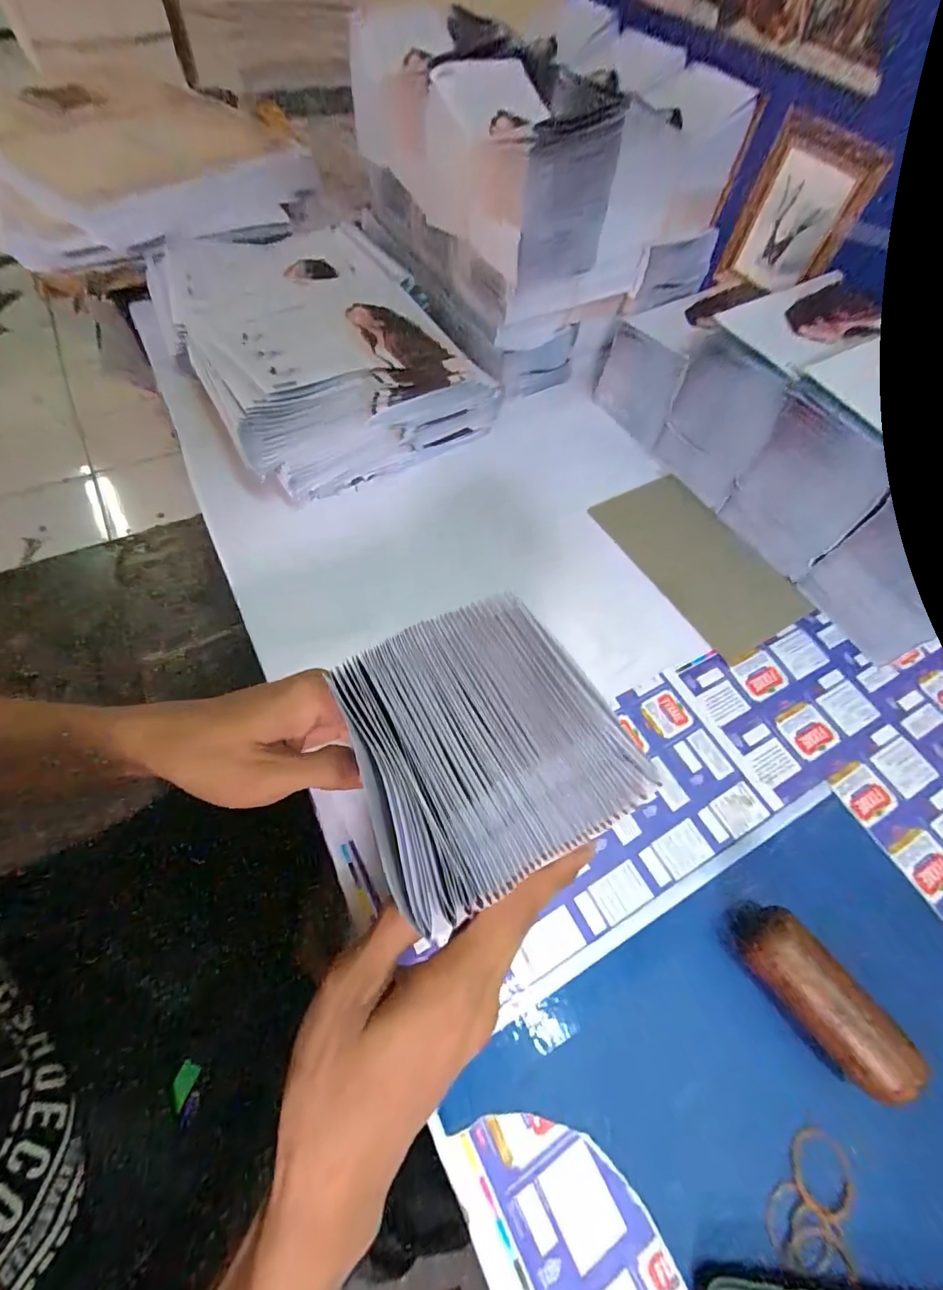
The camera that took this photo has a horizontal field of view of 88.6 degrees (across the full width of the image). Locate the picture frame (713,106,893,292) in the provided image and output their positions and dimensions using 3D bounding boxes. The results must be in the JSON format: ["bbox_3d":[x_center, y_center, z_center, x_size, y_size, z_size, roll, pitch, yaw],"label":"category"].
[{"bbox_3d":[0.332,-0.441,0.500,0.019,0.129,0.109,-39,71,-23],"label":"picture frame"}]

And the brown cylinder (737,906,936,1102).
[{"bbox_3d":[0.209,0.217,0.292,0.041,0.043,0.100,-28,66,-19],"label":"brown cylinder"}]

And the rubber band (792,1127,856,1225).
[{"bbox_3d":[0.197,0.296,0.270,0.030,0.006,0.036,31,63,13],"label":"rubber band"}]

